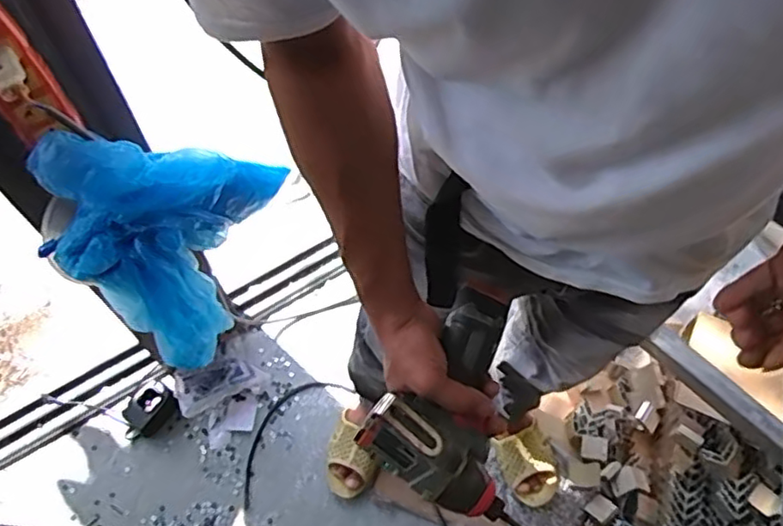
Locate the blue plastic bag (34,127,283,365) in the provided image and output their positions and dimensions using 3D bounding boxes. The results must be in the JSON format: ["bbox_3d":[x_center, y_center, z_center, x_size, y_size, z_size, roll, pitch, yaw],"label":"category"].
[{"bbox_3d":[-0.289,-0.059,0.745,0.188,0.242,0.267,14,62,8],"label":"blue plastic bag"}]

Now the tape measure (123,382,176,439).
[{"bbox_3d":[-0.477,0.288,1.225,0.080,0.032,0.090,32,66,17],"label":"tape measure"}]

